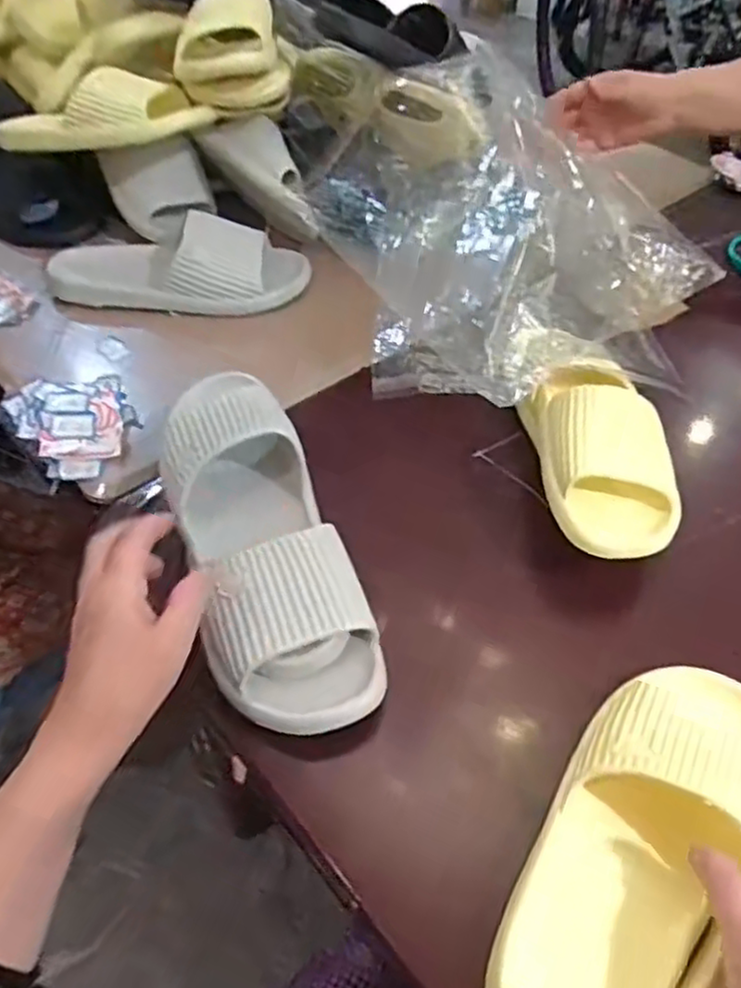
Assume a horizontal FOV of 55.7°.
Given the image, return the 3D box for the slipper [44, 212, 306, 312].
[{"bbox_3d":[-0.203,-0.247,0.742,0.266,0.071,0.099,3,50,0],"label":"slipper"}]

